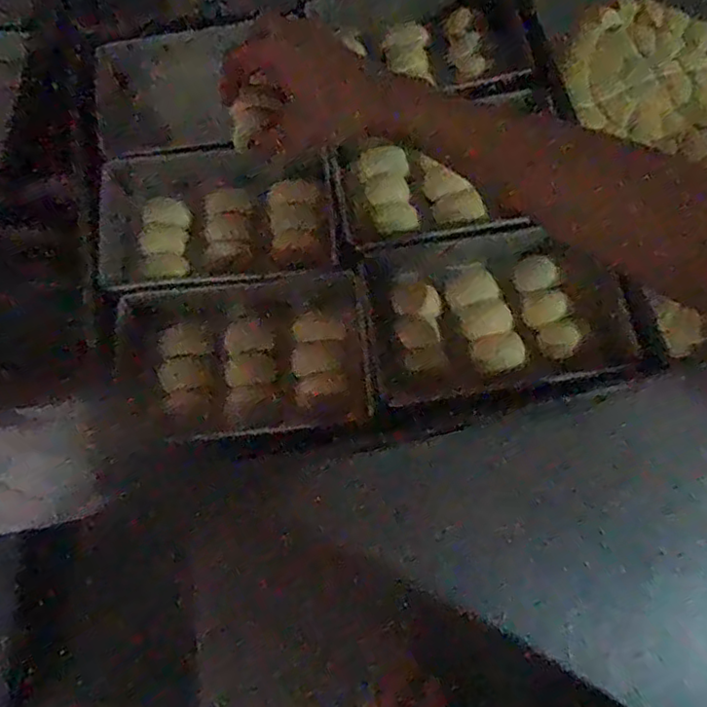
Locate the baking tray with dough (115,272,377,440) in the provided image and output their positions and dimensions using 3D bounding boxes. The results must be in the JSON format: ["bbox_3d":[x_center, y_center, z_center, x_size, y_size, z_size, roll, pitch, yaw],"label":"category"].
[{"bbox_3d":[-0.093,-0.001,0.517,0.202,0.038,0.138,-7,73,-1],"label":"baking tray with dough"}]

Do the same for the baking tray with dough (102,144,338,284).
[{"bbox_3d":[-0.124,-0.133,0.563,0.204,0.038,0.134,-8,73,-1],"label":"baking tray with dough"}]

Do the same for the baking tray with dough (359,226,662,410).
[{"bbox_3d":[0.121,-0.037,0.511,0.210,0.043,0.149,-6,73,0],"label":"baking tray with dough"}]

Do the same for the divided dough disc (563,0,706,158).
[{"bbox_3d":[0.331,-0.309,0.665,0.181,0.025,0.181,0,73,2],"label":"divided dough disc"}]

